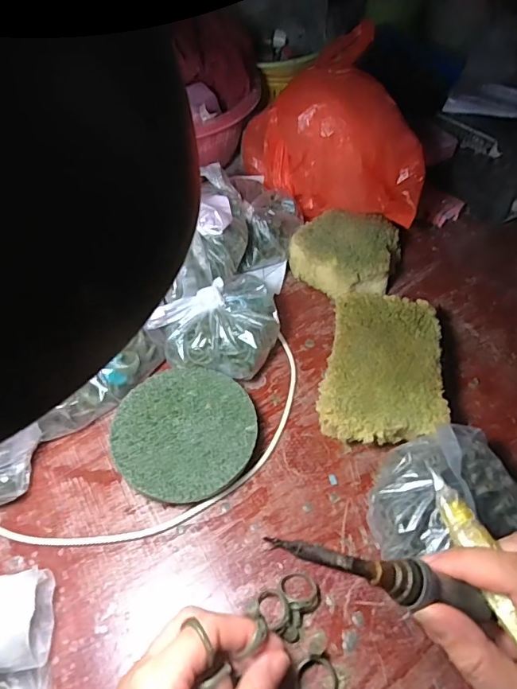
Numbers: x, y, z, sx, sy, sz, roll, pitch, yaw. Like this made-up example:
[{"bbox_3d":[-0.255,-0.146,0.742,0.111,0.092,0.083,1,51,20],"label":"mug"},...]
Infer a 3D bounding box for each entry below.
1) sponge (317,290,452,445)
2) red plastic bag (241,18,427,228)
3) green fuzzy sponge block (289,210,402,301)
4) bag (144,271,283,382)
[{"bbox_3d":[0.102,0.021,0.407,0.094,0.043,0.139,7,51,4],"label":"sponge"},{"bbox_3d":[0.074,-0.206,0.482,0.121,0.134,0.160,-15,53,-14],"label":"red plastic bag"},{"bbox_3d":[0.090,-0.091,0.497,0.103,0.043,0.101,24,54,17],"label":"green fuzzy sponge block"},{"bbox_3d":[-0.028,-0.007,0.412,0.102,0.064,0.078,-31,58,-24],"label":"bag"}]

